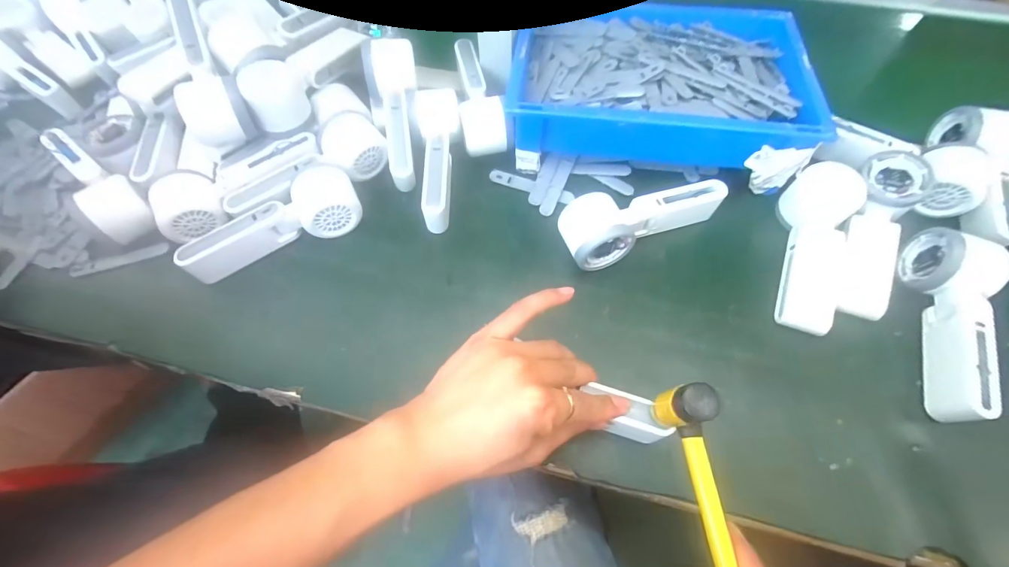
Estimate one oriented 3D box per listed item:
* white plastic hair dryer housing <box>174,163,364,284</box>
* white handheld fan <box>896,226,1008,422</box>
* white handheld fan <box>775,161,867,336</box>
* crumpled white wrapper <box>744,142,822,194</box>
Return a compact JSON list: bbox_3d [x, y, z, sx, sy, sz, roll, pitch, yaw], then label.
[{"bbox_3d":[-0.227,-0.059,0.429,0.167,0.049,0.073,-29,66,-13],"label":"white plastic hair dryer housing"},{"bbox_3d":[0.391,0.033,0.368,0.054,0.055,0.171,10,64,6],"label":"white handheld fan"},{"bbox_3d":[0.290,-0.039,0.408,0.057,0.044,0.174,20,65,11],"label":"white handheld fan"},{"bbox_3d":[0.269,-0.116,0.435,0.048,0.063,0.014,15,62,9],"label":"crumpled white wrapper"}]

